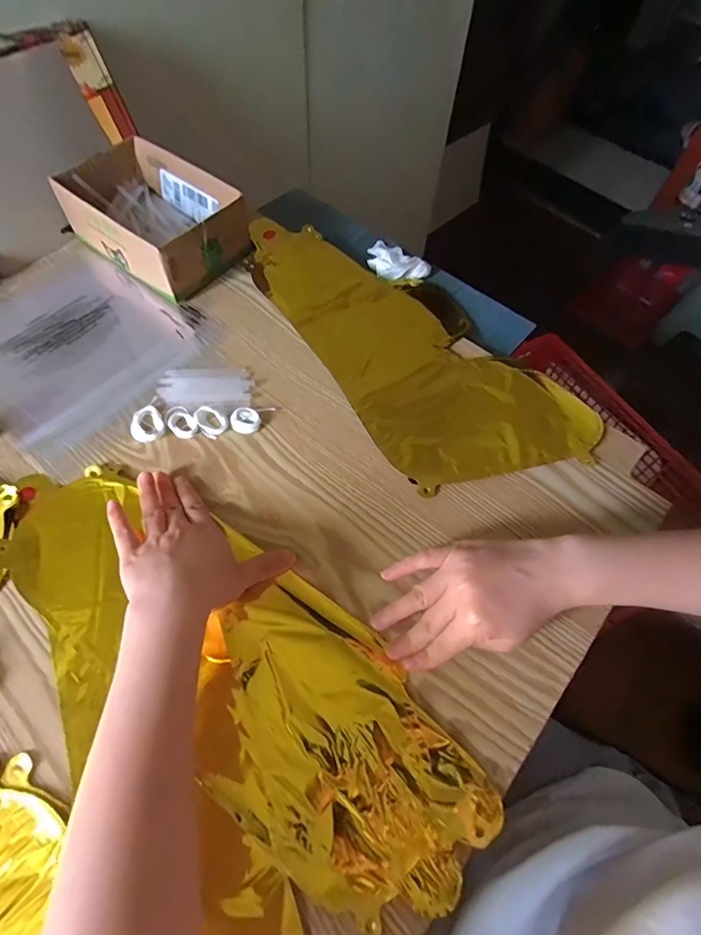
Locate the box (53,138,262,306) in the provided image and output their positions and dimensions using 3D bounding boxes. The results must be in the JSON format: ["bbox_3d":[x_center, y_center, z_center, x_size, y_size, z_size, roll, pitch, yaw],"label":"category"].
[{"bbox_3d":[-0.224,-0.289,0.533,0.195,0.066,0.133,37,66,16],"label":"box"}]

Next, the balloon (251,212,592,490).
[{"bbox_3d":[0.055,-0.136,0.497,0.193,0.010,0.397,-31,67,-18],"label":"balloon"}]

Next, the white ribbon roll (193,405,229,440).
[{"bbox_3d":[-0.131,-0.044,0.436,0.025,0.006,0.032,-37,85,-10],"label":"white ribbon roll"}]

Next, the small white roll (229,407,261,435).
[{"bbox_3d":[-0.101,-0.044,0.441,0.026,0.007,0.029,-31,67,-18],"label":"small white roll"}]

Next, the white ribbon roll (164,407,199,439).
[{"bbox_3d":[-0.160,-0.042,0.435,0.023,0.006,0.035,-36,69,-20],"label":"white ribbon roll"}]

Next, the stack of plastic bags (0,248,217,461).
[{"bbox_3d":[-0.295,-0.137,0.492,0.229,0.009,0.215,37,66,16],"label":"stack of plastic bags"}]

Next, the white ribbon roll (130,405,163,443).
[{"bbox_3d":[-0.192,-0.040,0.435,0.030,0.007,0.035,-24,65,-15],"label":"white ribbon roll"}]

